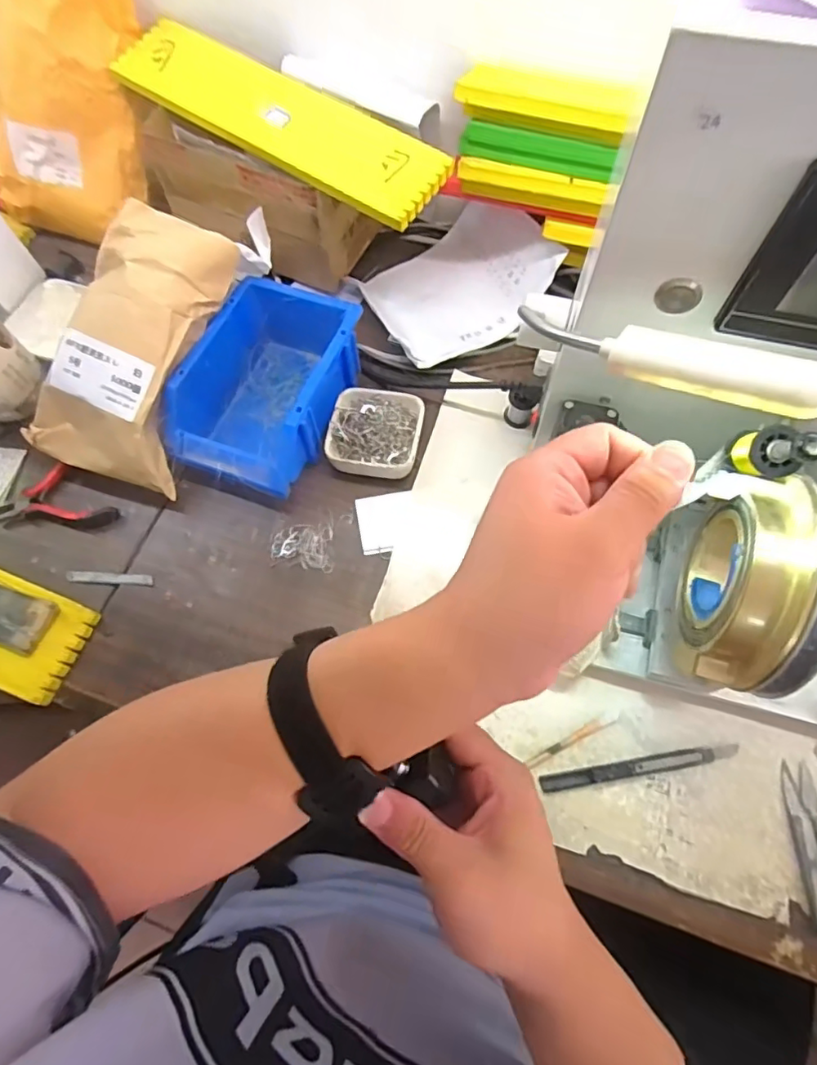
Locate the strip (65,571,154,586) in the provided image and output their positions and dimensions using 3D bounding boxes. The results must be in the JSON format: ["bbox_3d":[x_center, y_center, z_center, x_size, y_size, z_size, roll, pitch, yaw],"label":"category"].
[{"bbox_3d":[-0.258,0.039,0.480,0.081,0.006,0.011,5,67,4],"label":"strip"}]

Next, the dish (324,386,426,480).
[{"bbox_3d":[-0.030,-0.091,0.513,0.080,0.028,0.086,9,67,6],"label":"dish"}]

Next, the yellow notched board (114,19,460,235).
[{"bbox_3d":[-0.120,-0.378,0.508,0.345,0.013,0.084,34,80,13],"label":"yellow notched board"}]

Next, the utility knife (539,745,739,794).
[{"bbox_3d":[0.168,0.170,0.404,0.142,0.009,0.012,-10,66,-2],"label":"utility knife"}]

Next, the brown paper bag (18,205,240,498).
[{"bbox_3d":[-0.233,-0.157,0.479,0.125,0.062,0.232,24,93,12],"label":"brown paper bag"}]

